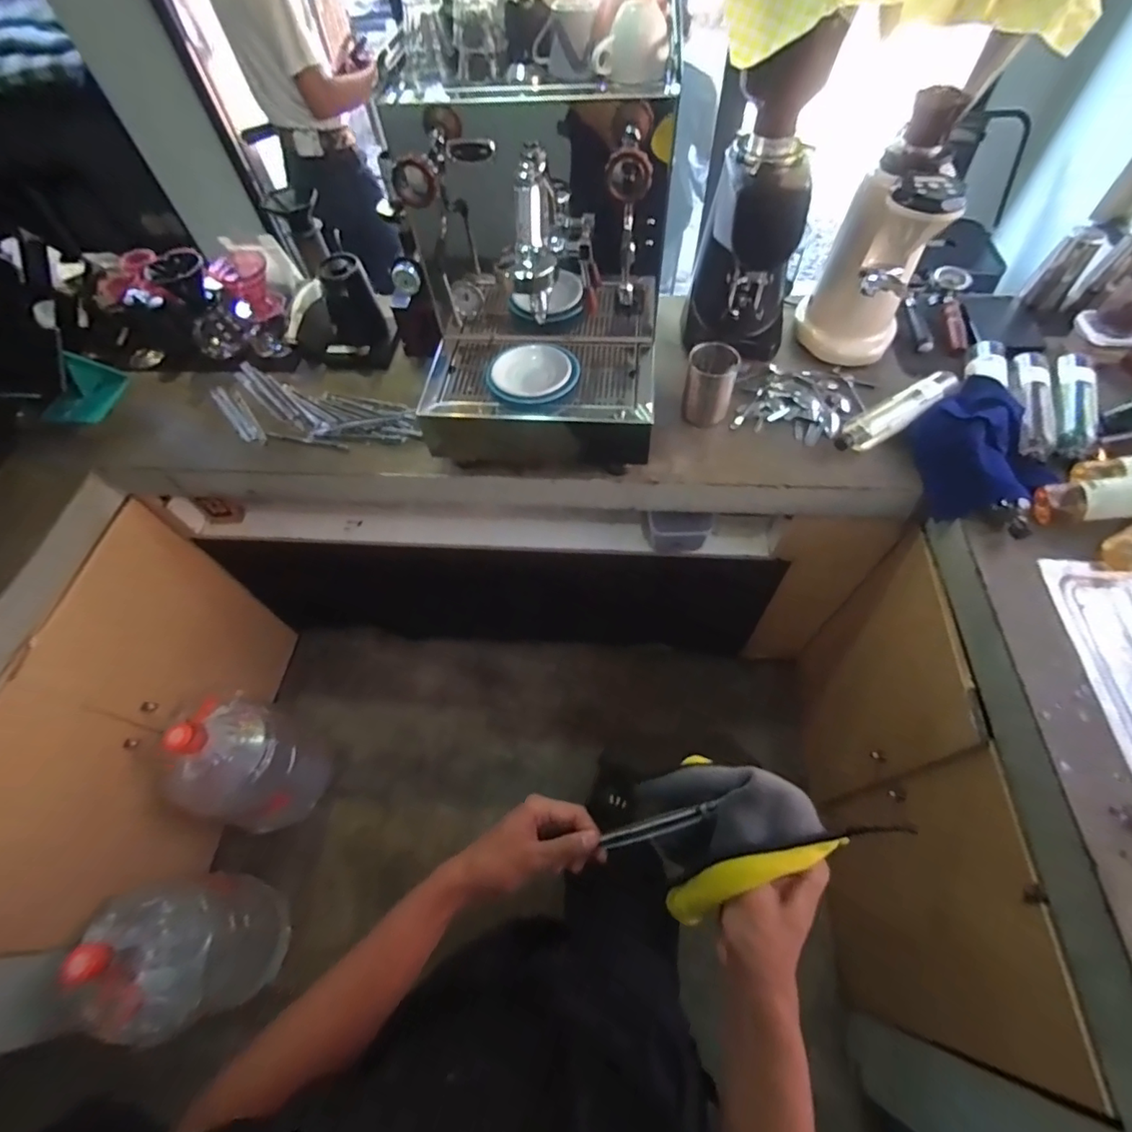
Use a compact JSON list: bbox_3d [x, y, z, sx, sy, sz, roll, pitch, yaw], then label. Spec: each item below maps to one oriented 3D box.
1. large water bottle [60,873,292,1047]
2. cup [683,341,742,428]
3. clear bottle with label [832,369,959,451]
[{"bbox_3d":[-0.845,0.834,1.141,0.257,0.433,0.284,-4,58,1],"label":"large water bottle"},{"bbox_3d":[0.281,-0.355,1.019,0.090,0.145,0.090,-1,58,2],"label":"cup"},{"bbox_3d":[0.636,-0.298,1.005,0.284,0.050,0.072,-30,62,-14],"label":"clear bottle with label"}]

